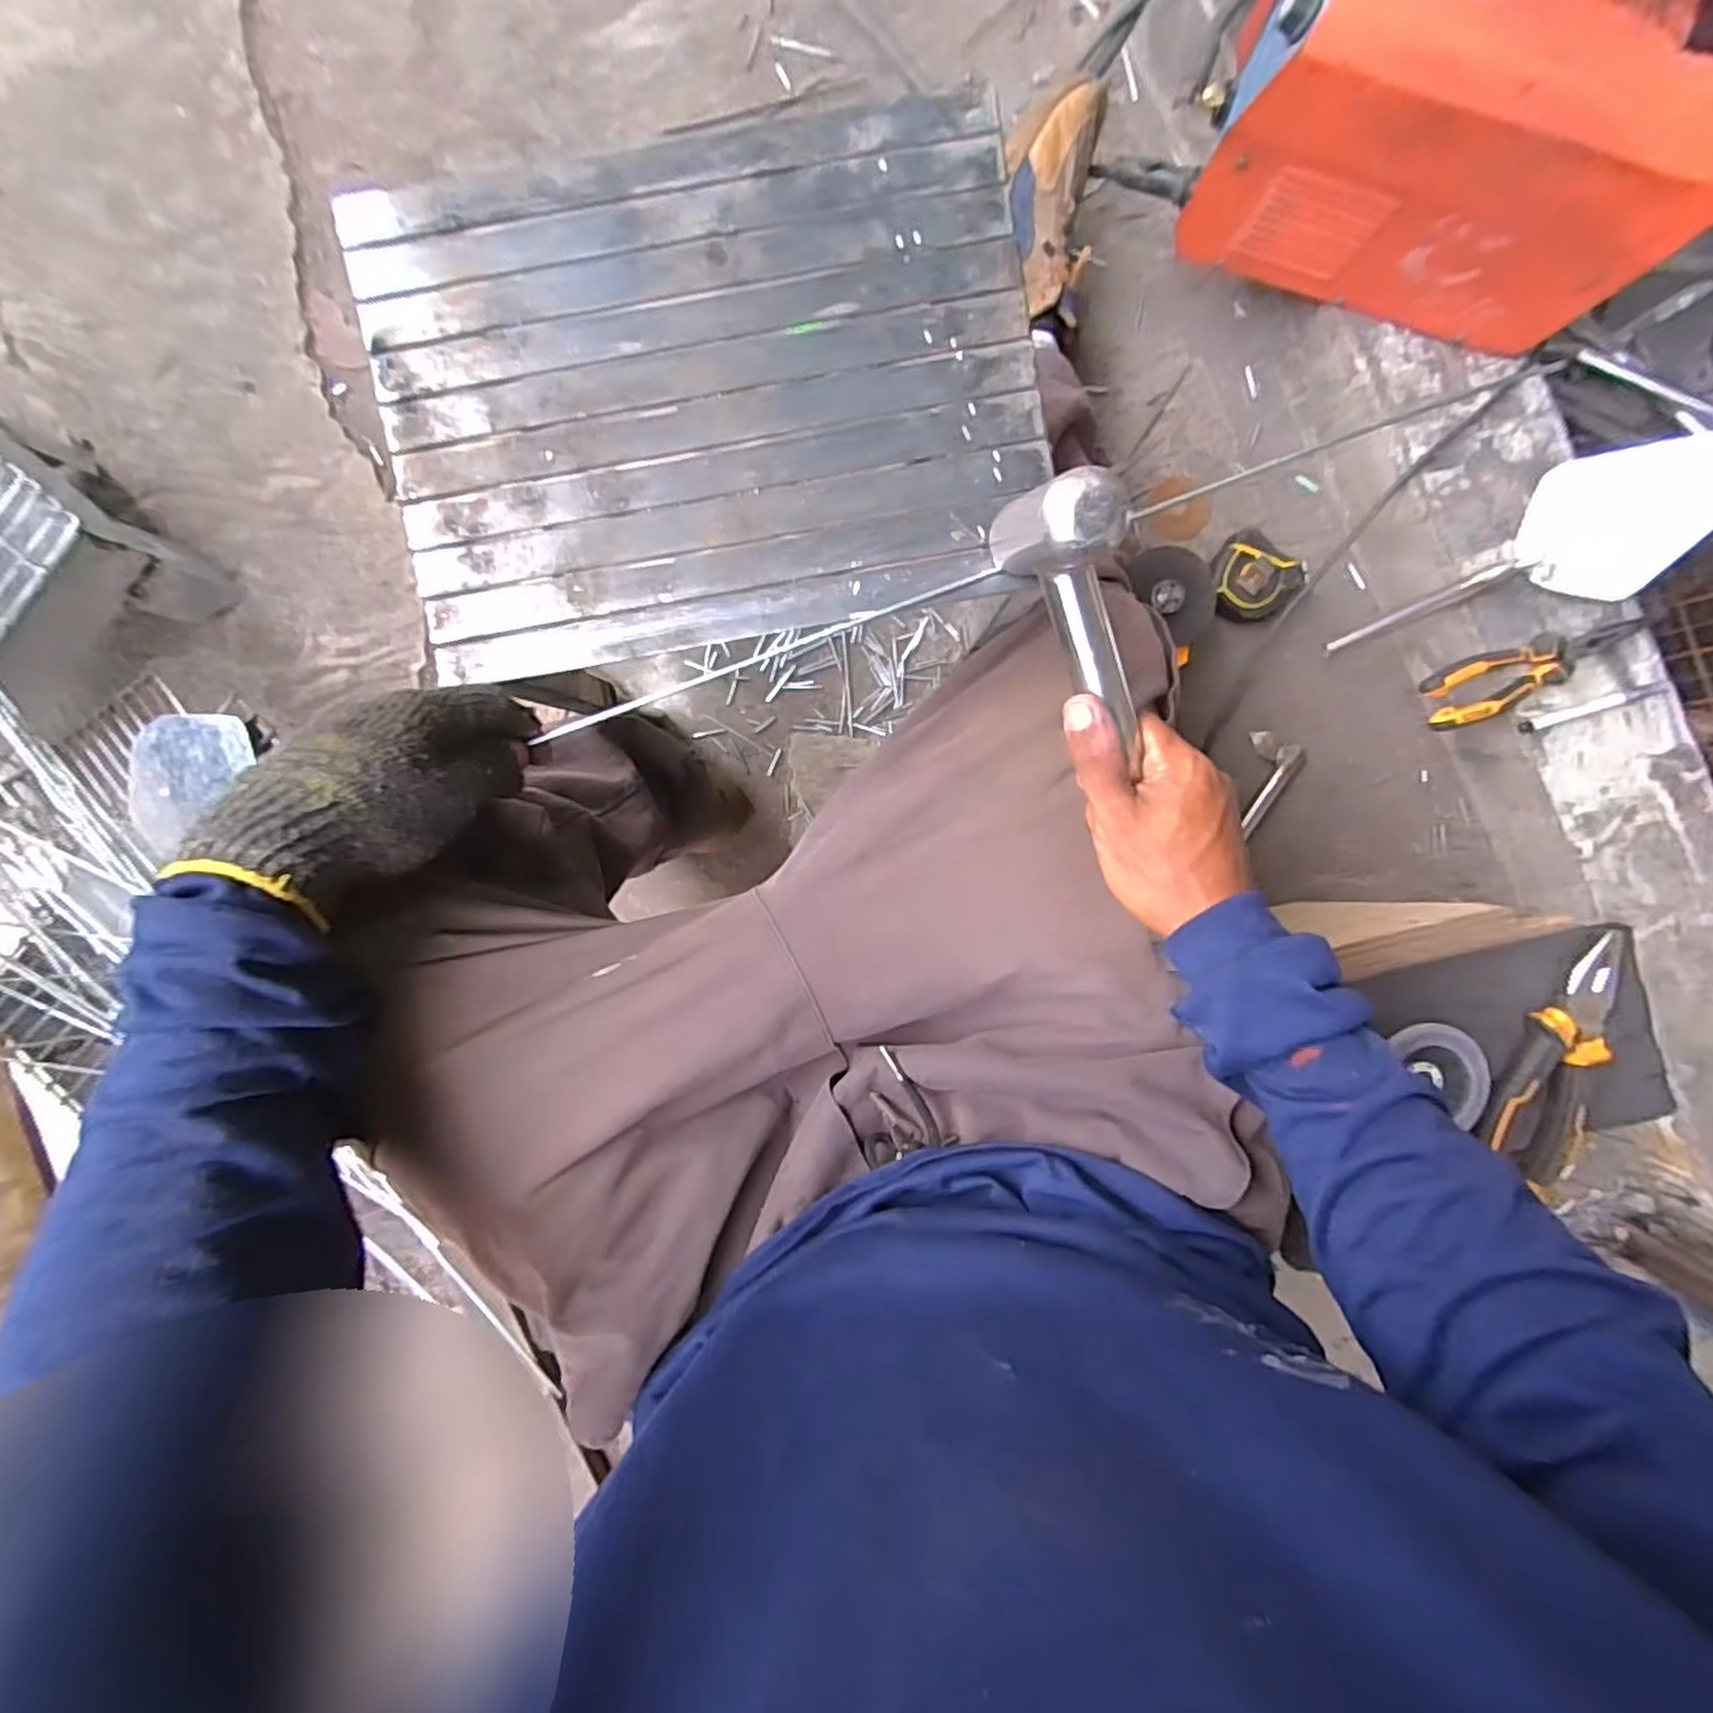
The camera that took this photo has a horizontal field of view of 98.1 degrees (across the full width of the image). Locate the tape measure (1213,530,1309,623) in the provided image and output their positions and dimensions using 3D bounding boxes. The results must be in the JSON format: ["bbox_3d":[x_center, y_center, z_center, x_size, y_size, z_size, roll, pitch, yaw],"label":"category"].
[{"bbox_3d":[0.401,-0.280,0.755,0.082,0.046,0.078,33,93,-4],"label":"tape measure"}]

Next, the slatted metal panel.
[{"bbox_3d":[-0.078,-0.245,0.394,0.338,0.013,0.244,-10,95,0],"label":"slatted metal panel"}]

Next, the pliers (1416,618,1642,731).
[{"bbox_3d":[0.620,-0.171,0.676,0.183,0.019,0.055,-20,95,0],"label":"pliers"}]

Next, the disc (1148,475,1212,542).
[{"bbox_3d":[0.335,-0.360,0.764,0.065,0.013,0.063,0,95,-1],"label":"disc"}]

